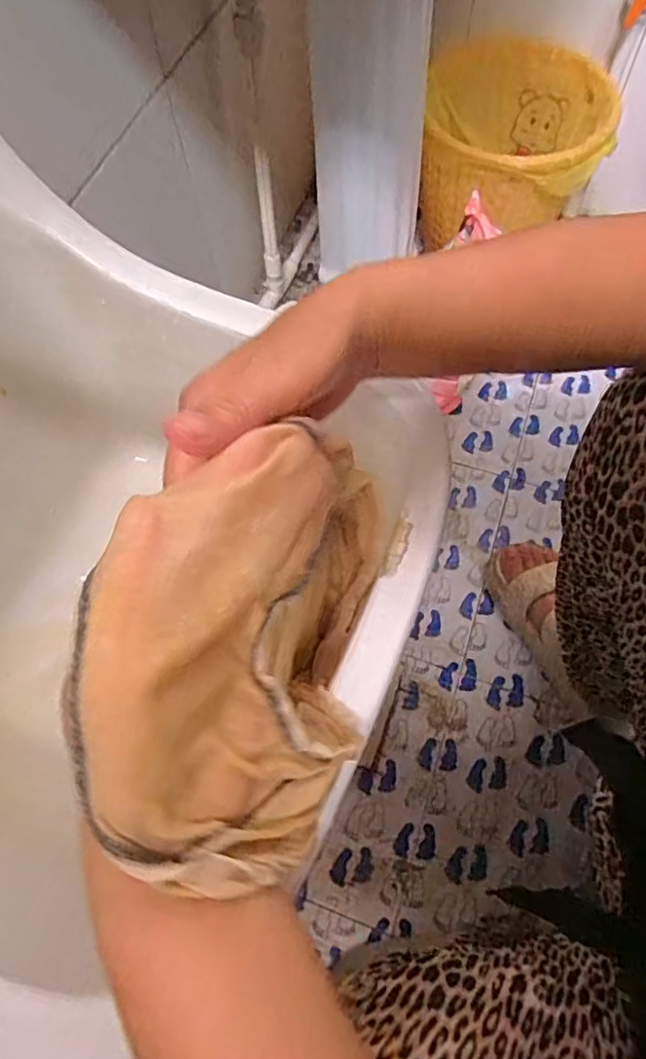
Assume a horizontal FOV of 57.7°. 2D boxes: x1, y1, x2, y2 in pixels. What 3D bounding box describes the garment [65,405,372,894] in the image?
[{"bbox_3d":[-0.028,0.045,0.228,0.086,0.104,0.160,5,65,5],"label":"garment"}]

